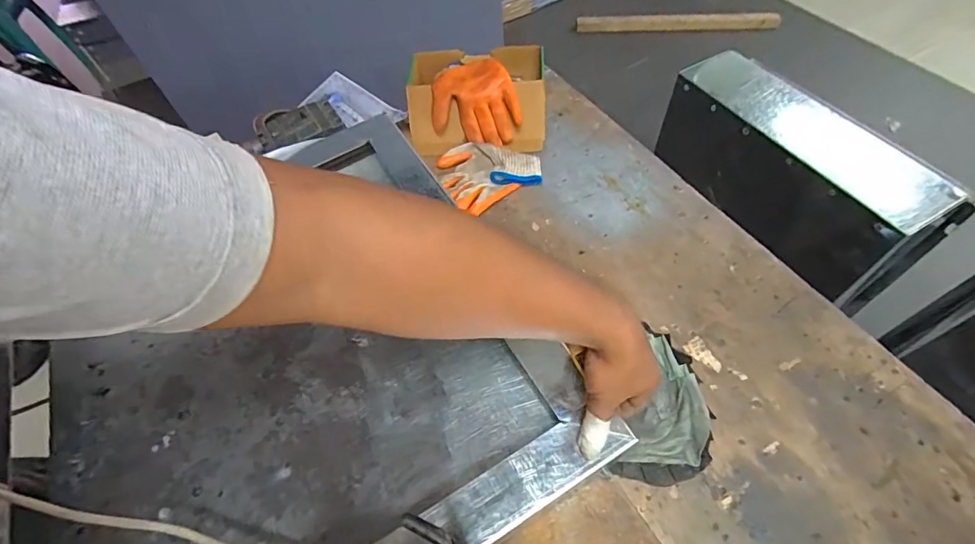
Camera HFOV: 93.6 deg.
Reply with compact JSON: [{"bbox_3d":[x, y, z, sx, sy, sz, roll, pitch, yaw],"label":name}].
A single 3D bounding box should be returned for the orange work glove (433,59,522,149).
[{"bbox_3d":[-0.022,-0.285,0.774,0.143,0.090,0.136,-6,55,-1],"label":"orange work glove"}]

